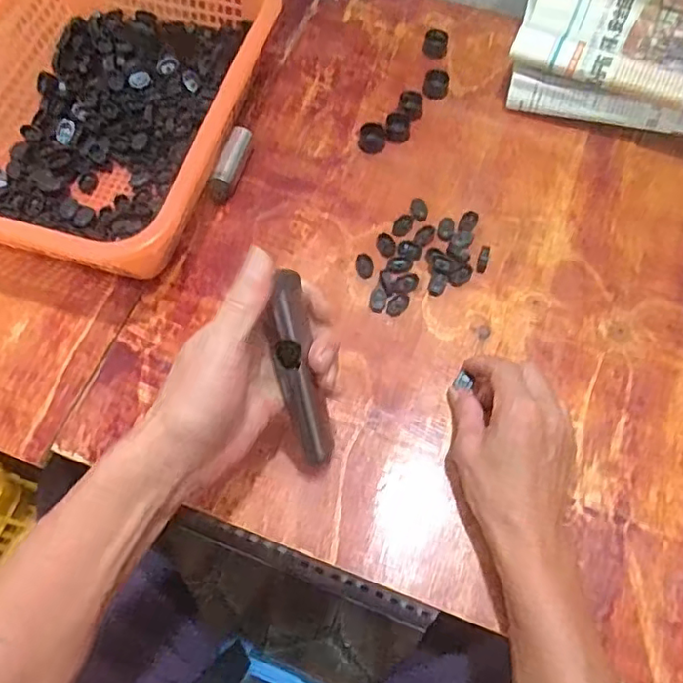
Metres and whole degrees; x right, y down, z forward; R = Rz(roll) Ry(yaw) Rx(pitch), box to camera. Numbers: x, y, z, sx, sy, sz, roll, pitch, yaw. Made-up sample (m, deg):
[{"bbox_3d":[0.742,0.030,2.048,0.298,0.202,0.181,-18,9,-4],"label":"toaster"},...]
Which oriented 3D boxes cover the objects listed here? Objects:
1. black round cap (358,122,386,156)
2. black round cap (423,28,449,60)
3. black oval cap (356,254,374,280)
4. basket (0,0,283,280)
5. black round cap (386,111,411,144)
[{"bbox_3d":[0.031,-0.200,0.572,0.026,0.009,0.031,6,66,2],"label":"black round cap"},{"bbox_3d":[0.101,-0.319,0.623,0.025,0.018,0.030,13,67,5],"label":"black round cap"},{"bbox_3d":[0.021,-0.068,0.525,0.015,0.004,0.027,1,66,0],"label":"black oval cap"},{"bbox_3d":[-0.213,-0.218,0.538,0.254,0.090,0.334,15,67,6],"label":"basket"},{"bbox_3d":[0.056,-0.213,0.580,0.023,0.010,0.030,9,66,3],"label":"black round cap"}]

